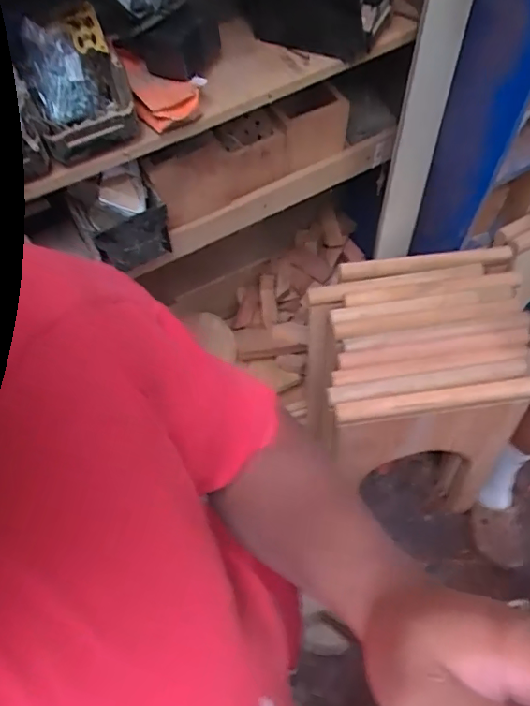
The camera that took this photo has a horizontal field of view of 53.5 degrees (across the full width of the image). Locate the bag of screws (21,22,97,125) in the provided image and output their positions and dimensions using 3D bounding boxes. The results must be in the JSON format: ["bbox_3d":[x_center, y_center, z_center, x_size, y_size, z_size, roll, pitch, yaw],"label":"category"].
[{"bbox_3d":[-0.262,-0.357,0.676,0.071,0.091,0.071,-18,61,-7],"label":"bag of screws"}]

